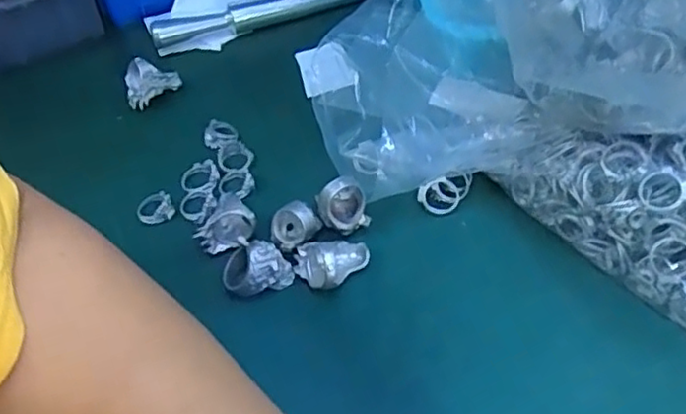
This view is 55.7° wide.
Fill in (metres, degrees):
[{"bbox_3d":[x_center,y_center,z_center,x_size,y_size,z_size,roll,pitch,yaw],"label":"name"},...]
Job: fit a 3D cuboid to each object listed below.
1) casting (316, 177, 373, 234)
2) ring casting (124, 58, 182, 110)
[{"bbox_3d":[-0.001,-0.001,0.367,0.027,0.033,0.019,-11,50,-7],"label":"casting"},{"bbox_3d":[-0.130,-0.085,0.447,0.038,0.032,0.018,-20,52,-14],"label":"ring casting"}]

